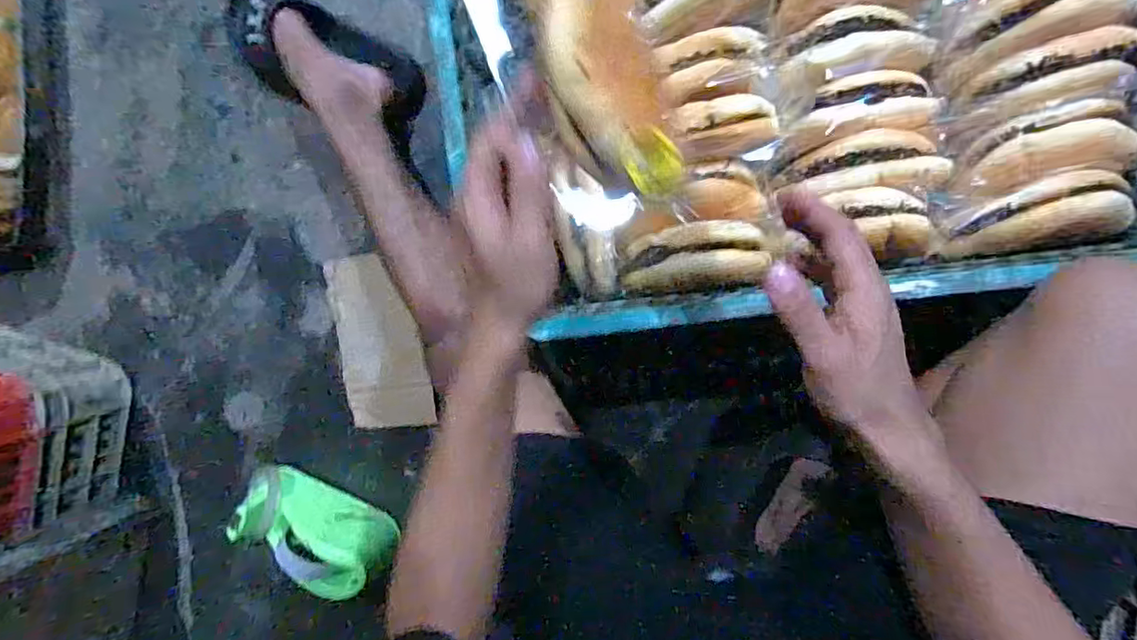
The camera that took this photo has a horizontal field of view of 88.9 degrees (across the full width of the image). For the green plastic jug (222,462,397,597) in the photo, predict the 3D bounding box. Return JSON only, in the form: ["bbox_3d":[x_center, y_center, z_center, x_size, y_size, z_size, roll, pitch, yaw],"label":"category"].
[{"bbox_3d":[-0.360,0.286,0.802,0.220,0.111,0.083,24,98,4],"label":"green plastic jug"}]

